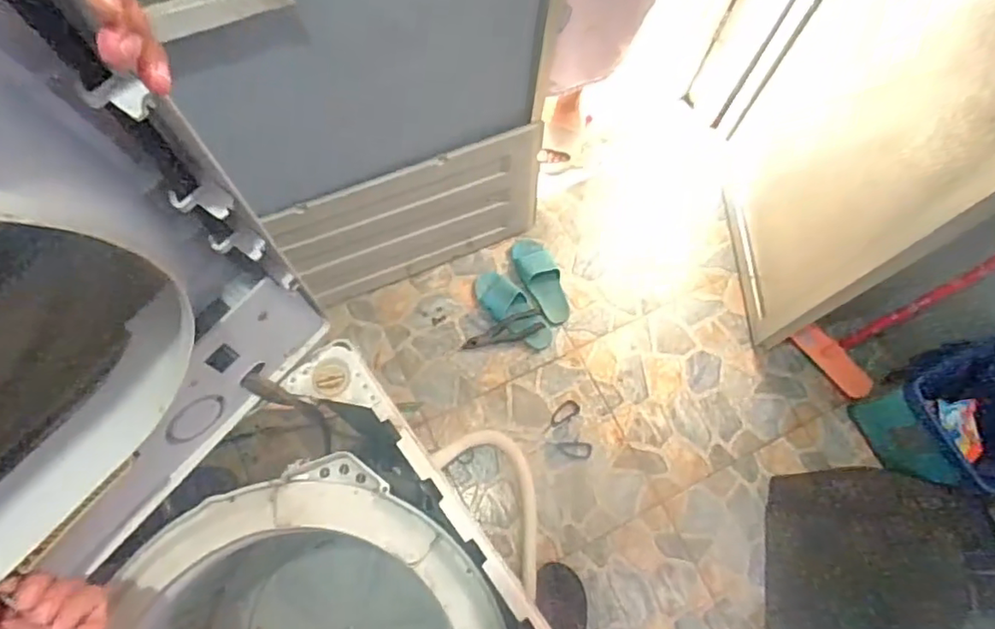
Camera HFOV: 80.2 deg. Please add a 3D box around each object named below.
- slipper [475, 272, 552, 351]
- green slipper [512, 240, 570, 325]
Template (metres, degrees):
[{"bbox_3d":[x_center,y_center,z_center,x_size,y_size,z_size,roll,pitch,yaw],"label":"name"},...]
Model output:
[{"bbox_3d":[0.037,-0.012,1.425,0.092,0.046,0.236,-42,77,-13],"label":"slipper"},{"bbox_3d":[0.111,-0.084,1.461,0.093,0.059,0.230,-26,74,-9],"label":"green slipper"}]

